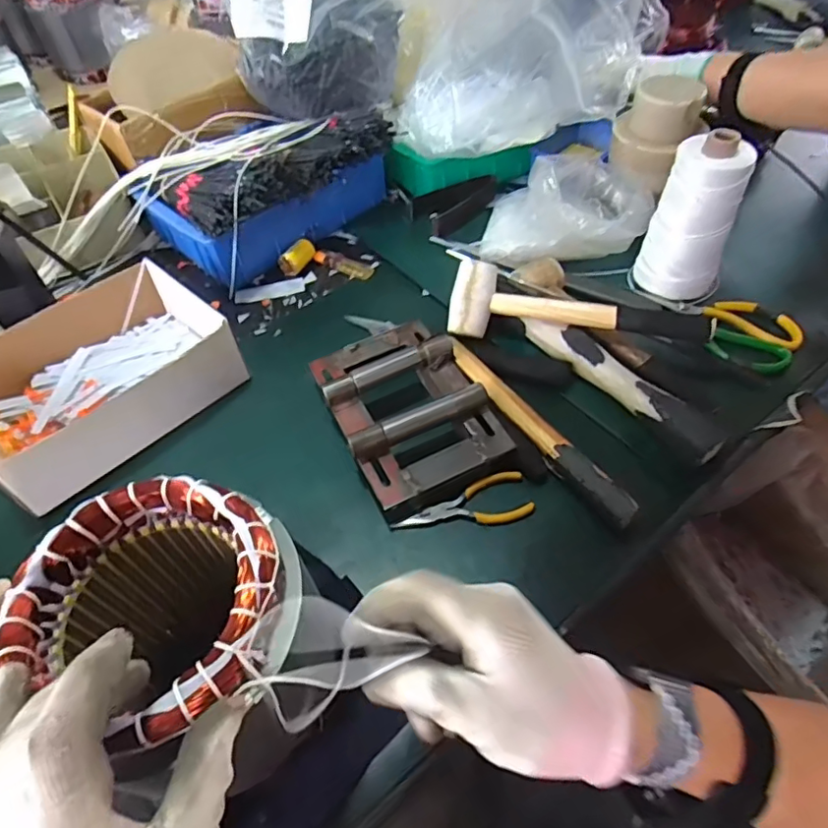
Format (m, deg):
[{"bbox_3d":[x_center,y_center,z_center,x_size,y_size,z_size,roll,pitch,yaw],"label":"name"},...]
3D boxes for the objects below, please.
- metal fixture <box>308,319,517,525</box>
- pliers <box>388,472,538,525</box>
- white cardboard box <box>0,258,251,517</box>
[{"bbox_3d":[-0.007,-0.011,0.540,0.135,0.045,0.195,-21,54,-13],"label":"metal fixture"},{"bbox_3d":[0.044,0.082,0.497,0.118,0.012,0.046,-12,52,-6],"label":"pliers"},{"bbox_3d":[-0.323,-0.046,0.580,0.247,0.066,0.201,-38,59,-24],"label":"white cardboard box"}]

